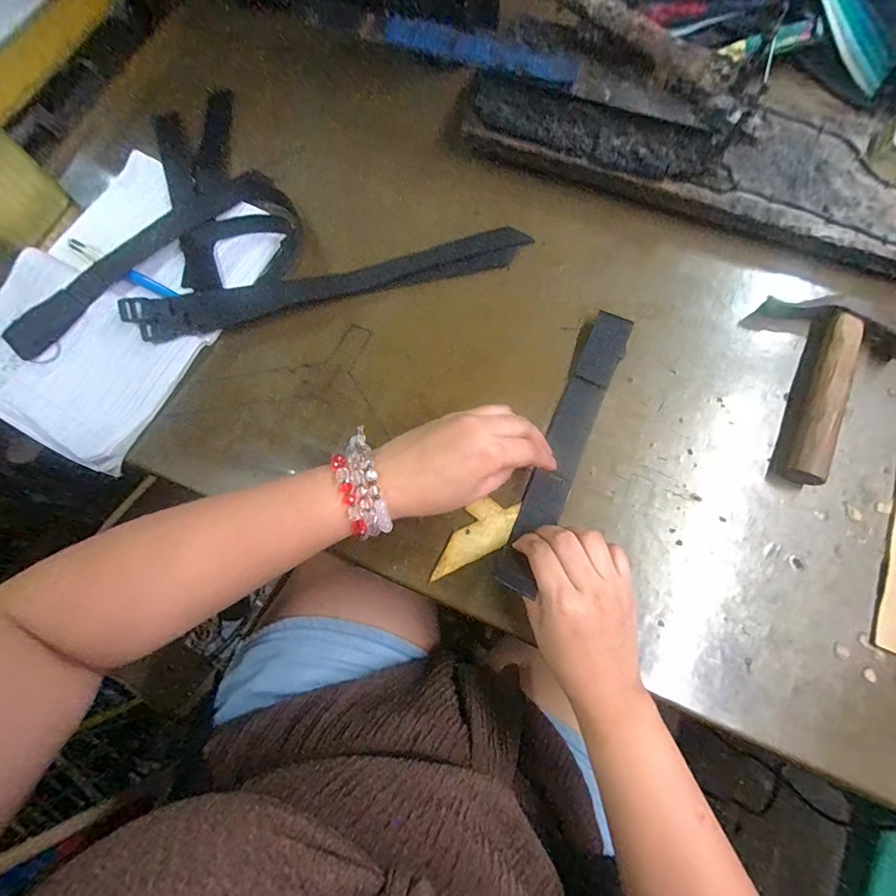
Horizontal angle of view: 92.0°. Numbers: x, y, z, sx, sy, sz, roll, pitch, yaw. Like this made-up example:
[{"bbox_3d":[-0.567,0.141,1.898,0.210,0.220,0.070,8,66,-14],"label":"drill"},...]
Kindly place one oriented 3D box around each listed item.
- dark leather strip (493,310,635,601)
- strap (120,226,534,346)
[{"bbox_3d":[0.100,-0.004,0.365,0.034,0.011,0.251,23,76,10],"label":"dark leather strip"},{"bbox_3d":[-0.110,-0.160,0.416,0.371,0.017,0.046,-14,73,-3],"label":"strap"}]

